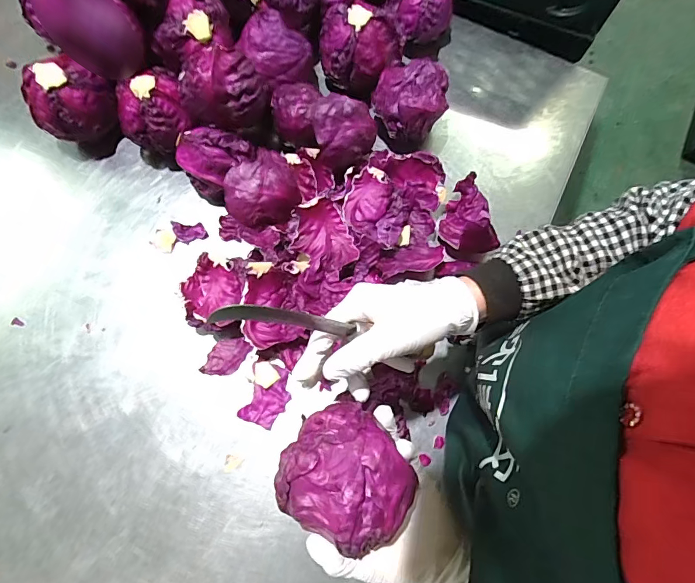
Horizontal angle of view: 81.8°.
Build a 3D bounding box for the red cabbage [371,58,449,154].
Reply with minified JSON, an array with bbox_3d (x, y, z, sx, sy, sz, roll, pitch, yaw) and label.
[{"bbox_3d":[0.088,-0.266,0.563,0.083,0.094,0.088,1,75,-2],"label":"red cabbage"}]

